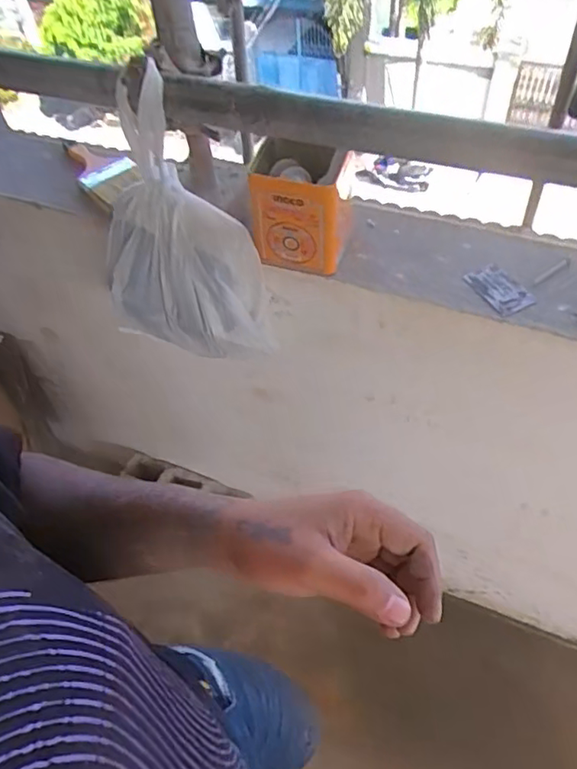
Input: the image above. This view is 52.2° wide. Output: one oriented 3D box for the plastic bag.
[{"bbox_3d":[-0.134,-0.194,0.794,0.250,0.381,0.108,19,58,17],"label":"plastic bag"}]

